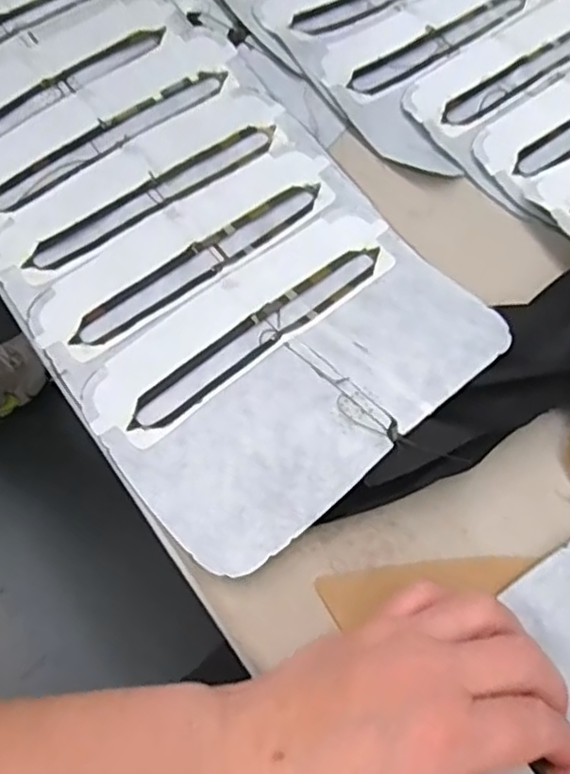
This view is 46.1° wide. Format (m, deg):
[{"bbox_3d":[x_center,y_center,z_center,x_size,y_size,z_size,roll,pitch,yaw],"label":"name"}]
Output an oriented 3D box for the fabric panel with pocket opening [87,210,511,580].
[{"bbox_3d":[0.007,-0.013,0.331,0.190,0.014,0.128,-38,70,-17],"label":"fabric panel with pocket opening"}]

